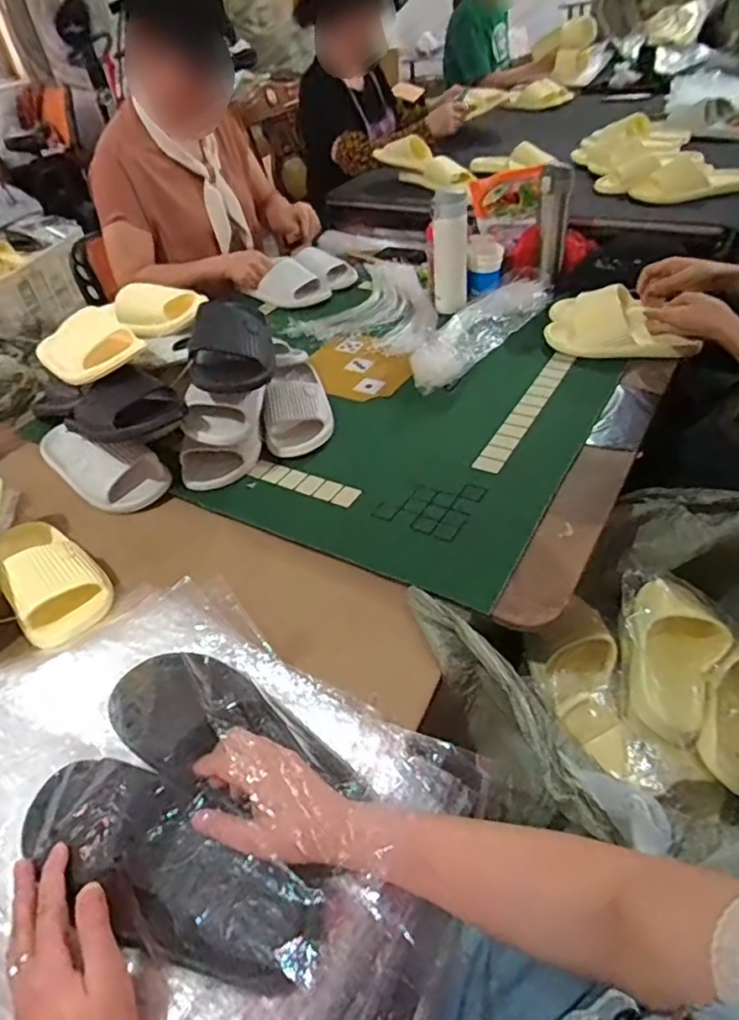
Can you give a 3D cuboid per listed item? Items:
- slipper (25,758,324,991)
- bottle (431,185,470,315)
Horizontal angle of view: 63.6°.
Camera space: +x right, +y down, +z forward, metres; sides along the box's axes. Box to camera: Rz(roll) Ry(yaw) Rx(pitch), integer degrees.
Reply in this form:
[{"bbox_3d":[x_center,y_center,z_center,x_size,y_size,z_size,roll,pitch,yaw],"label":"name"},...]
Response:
[{"bbox_3d":[-0.167,0.264,0.452,0.261,0.062,0.086,19,49,20],"label":"slipper"},{"bbox_3d":[0.159,-0.510,1.170,0.070,0.205,0.082,1,43,9],"label":"bottle"}]

